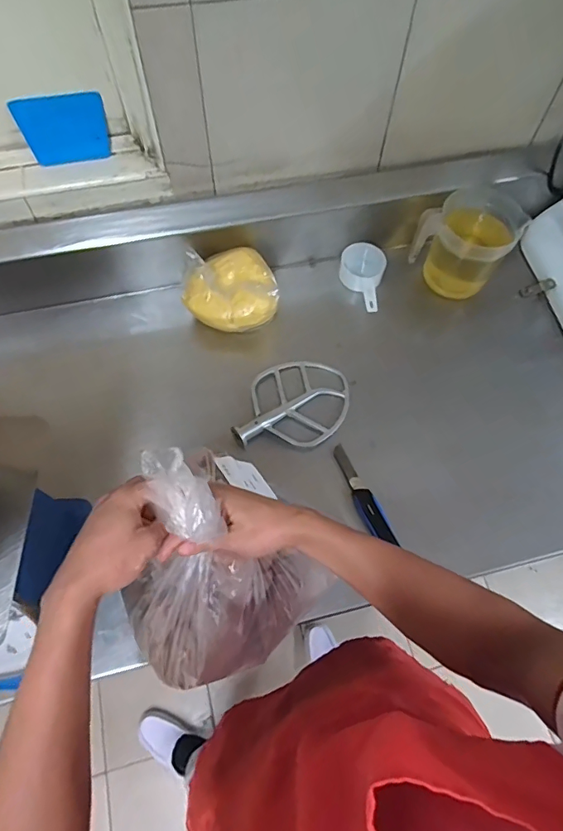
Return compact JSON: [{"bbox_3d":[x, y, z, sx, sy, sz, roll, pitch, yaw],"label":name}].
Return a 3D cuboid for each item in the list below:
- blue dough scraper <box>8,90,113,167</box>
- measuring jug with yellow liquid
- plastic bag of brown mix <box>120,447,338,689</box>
[{"bbox_3d":[-0.333,-0.441,0.714,0.127,0.091,0.008,-11,48,-6],"label":"blue dough scraper"},{"bbox_3d":[0.340,-0.318,0.872,0.157,0.163,0.122,36,69,15],"label":"measuring jug with yellow liquid"},{"bbox_3d":[-0.079,0.179,0.462,0.187,0.256,0.167,28,67,12],"label":"plastic bag of brown mix"}]

